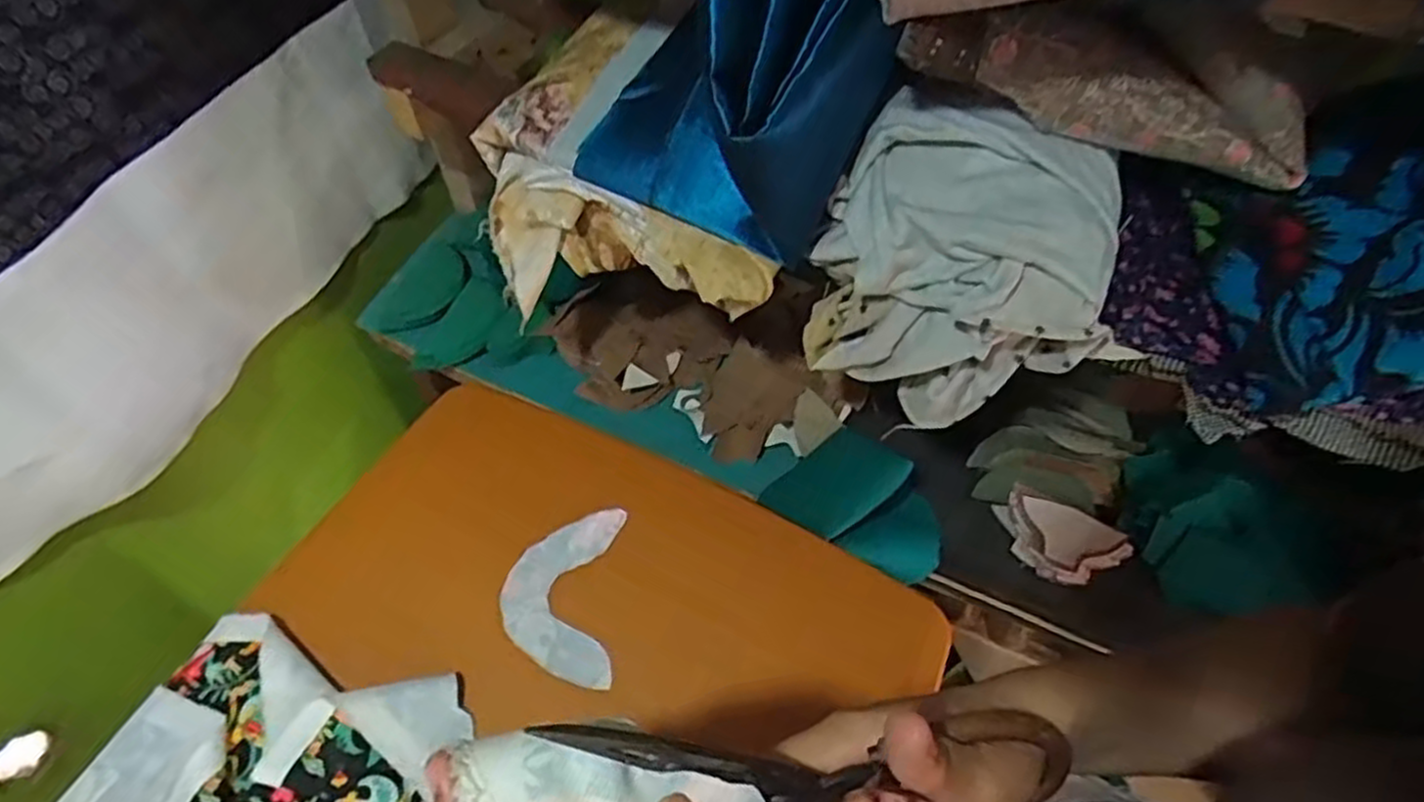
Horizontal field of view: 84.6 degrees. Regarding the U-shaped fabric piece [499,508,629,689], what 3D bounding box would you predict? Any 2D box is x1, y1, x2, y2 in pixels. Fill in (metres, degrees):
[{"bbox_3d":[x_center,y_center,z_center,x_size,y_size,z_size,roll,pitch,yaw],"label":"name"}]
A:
[{"bbox_3d":[-0.114,0.145,0.591,0.085,0.007,0.134,1,56,0],"label":"U-shaped fabric piece"}]

